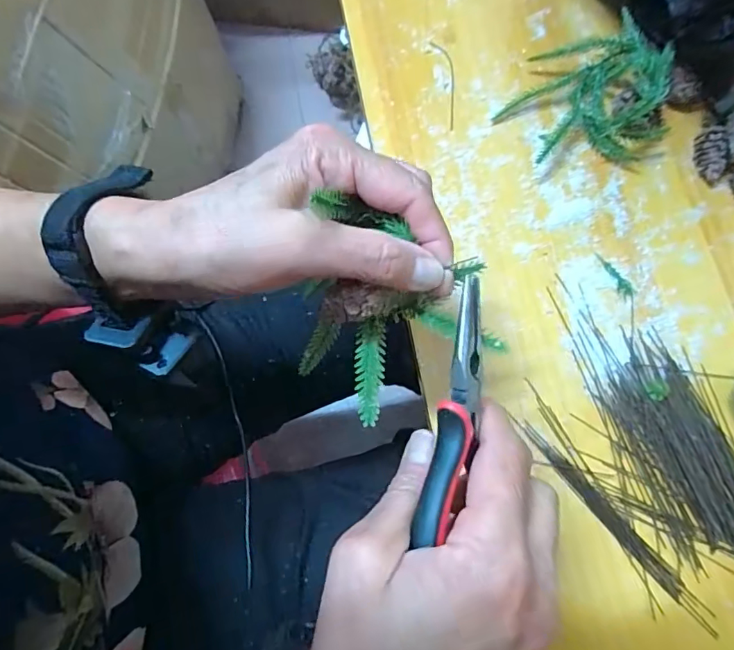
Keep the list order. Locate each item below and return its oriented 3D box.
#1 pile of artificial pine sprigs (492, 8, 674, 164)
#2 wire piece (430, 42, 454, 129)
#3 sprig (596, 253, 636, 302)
[{"bbox_3d":[0.157,-0.164,0.347,0.115,0.042,0.096,-12,76,-3],"label":"pile of artificial pine sprigs"},{"bbox_3d":[0.062,-0.184,0.374,0.014,0.004,0.078,-8,75,-2],"label":"wire piece"},{"bbox_3d":[0.169,-0.034,0.334,0.010,0.004,0.037,-33,78,-8],"label":"sprig"}]

